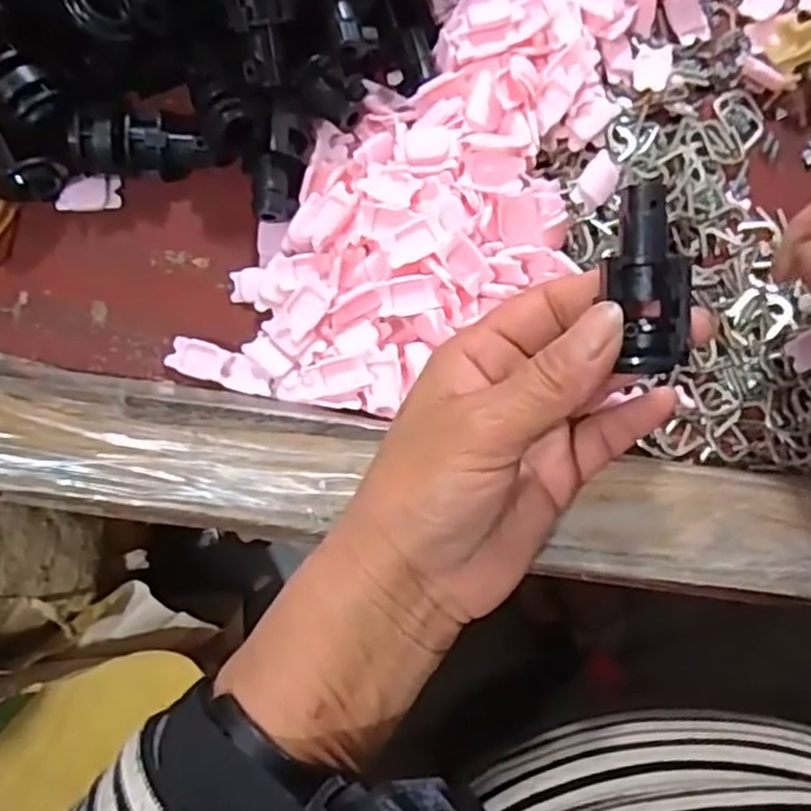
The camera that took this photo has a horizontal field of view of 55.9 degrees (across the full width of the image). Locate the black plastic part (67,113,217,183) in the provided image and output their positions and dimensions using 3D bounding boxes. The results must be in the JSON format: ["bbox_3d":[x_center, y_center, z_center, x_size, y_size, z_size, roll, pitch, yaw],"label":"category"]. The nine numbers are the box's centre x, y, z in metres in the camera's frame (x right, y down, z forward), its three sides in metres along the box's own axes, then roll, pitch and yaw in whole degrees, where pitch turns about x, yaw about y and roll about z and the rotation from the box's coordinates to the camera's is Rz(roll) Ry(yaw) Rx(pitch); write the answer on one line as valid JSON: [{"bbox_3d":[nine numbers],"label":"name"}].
[{"bbox_3d":[-0.100,-0.097,0.291,0.051,0.018,0.019,2,82,-16],"label":"black plastic part"}]

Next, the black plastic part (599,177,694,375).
[{"bbox_3d":[0.070,-0.038,0.225,0.025,0.019,0.053,-11,103,-3],"label":"black plastic part"}]

